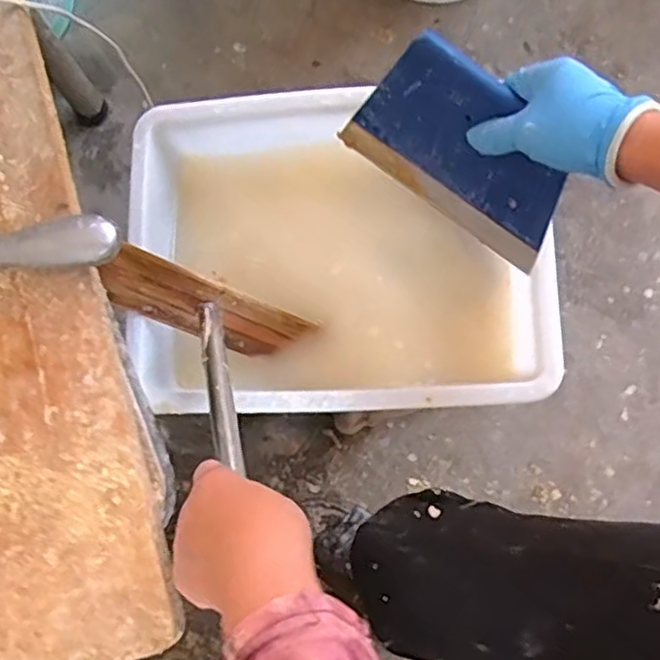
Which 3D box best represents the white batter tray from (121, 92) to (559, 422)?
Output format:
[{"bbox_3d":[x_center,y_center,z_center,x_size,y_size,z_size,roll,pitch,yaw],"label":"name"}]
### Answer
[{"bbox_3d":[0.004,-0.063,0.618,0.346,0.111,0.279,-3,77,3],"label":"white batter tray"}]

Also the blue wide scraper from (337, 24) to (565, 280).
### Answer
[{"bbox_3d":[0.104,-0.139,0.531,0.182,0.125,0.010,37,54,7],"label":"blue wide scraper"}]

